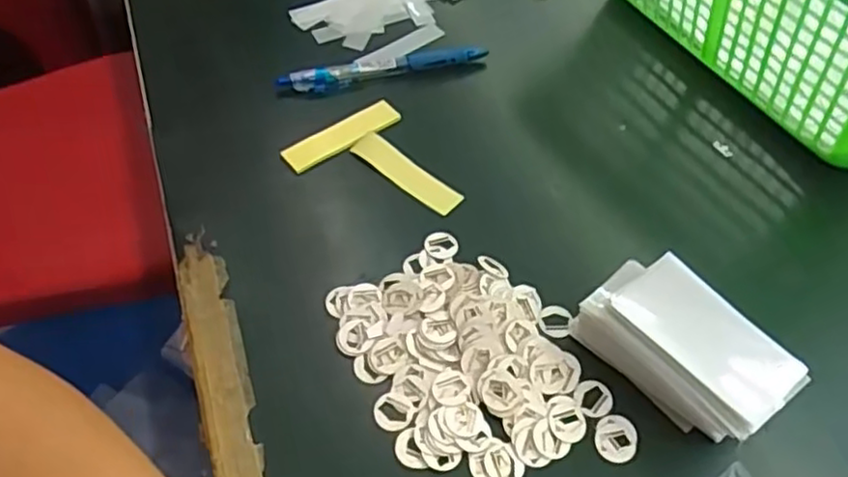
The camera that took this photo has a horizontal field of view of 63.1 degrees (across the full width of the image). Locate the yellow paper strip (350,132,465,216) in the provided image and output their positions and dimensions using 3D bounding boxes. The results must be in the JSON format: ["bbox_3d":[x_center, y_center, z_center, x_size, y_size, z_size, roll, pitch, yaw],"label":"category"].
[{"bbox_3d":[-0.011,-0.039,0.407,0.075,0.005,0.020,38,62,24],"label":"yellow paper strip"}]

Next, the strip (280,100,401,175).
[{"bbox_3d":[-0.051,-0.063,0.423,0.074,0.007,0.020,-30,59,-20],"label":"strip"}]

